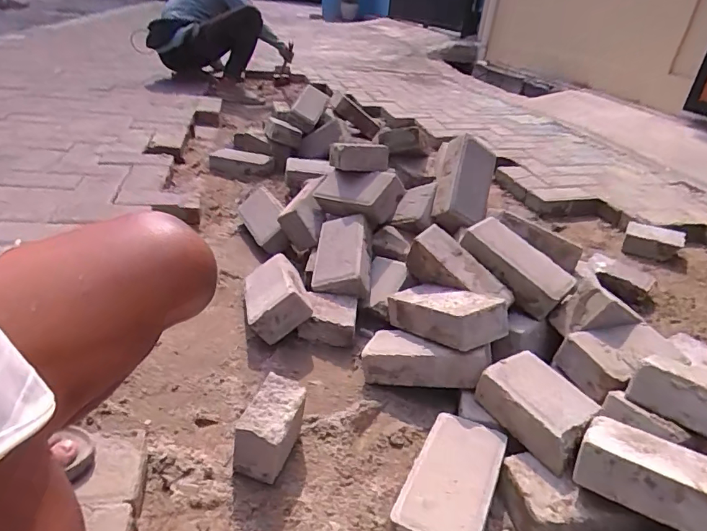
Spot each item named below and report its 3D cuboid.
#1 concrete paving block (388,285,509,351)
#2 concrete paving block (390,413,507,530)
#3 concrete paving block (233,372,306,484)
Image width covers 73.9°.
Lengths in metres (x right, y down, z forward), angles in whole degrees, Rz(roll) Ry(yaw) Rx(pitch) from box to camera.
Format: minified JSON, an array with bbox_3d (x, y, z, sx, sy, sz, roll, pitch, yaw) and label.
[{"bbox_3d":[0.160,0.082,0.837,0.120,0.065,0.220,-25,21,-33],"label":"concrete paving block"},{"bbox_3d":[0.135,0.297,0.645,0.107,0.048,0.213,19,32,20],"label":"concrete paving block"},{"bbox_3d":[-0.111,0.230,0.665,0.076,0.083,0.123,10,34,14],"label":"concrete paving block"}]

